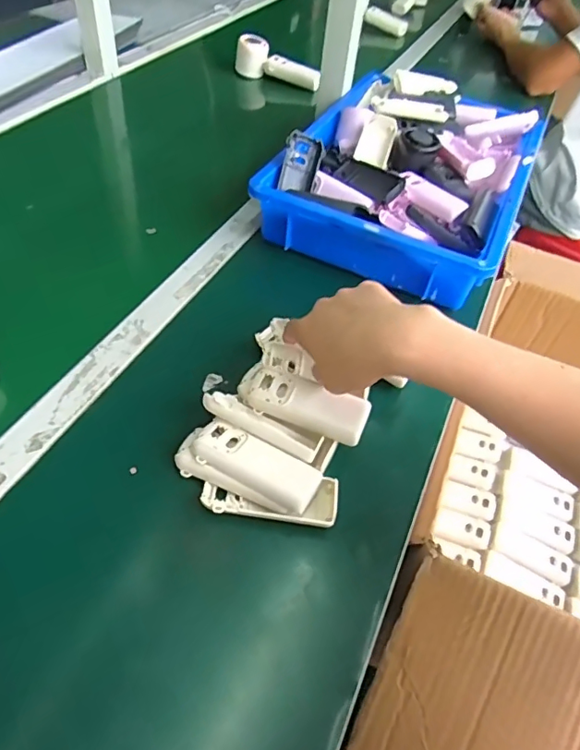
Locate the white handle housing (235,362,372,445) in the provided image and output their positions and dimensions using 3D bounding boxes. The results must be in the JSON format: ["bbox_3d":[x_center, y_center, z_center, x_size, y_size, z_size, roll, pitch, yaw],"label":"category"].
[{"bbox_3d":[0.010,0.024,0.463,0.117,0.021,0.040,20,85,16],"label":"white handle housing"}]

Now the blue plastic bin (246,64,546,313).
[{"bbox_3d":[0.160,-0.274,0.718,0.288,0.103,0.410,21,48,14],"label":"blue plastic bin"}]

